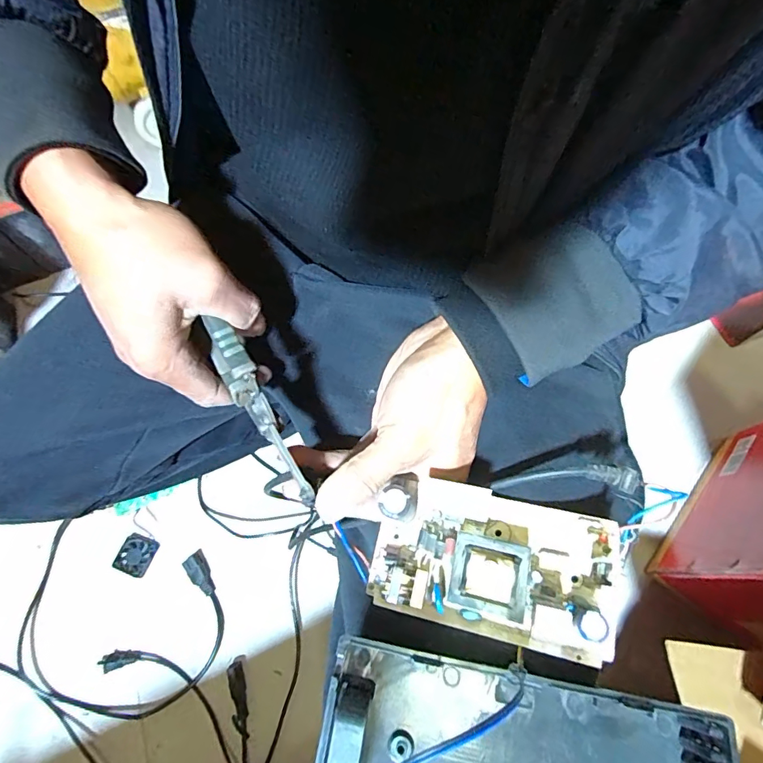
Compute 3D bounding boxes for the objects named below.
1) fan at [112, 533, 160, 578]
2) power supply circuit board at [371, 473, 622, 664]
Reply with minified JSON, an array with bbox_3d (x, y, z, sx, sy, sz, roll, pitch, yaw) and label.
[{"bbox_3d":[-0.373,0.263,0.691,0.049,0.012,0.056,19,68,8],"label":"fan"},{"bbox_3d":[0.058,0.094,0.240,0.123,0.035,0.071,13,68,6],"label":"power supply circuit board"}]

